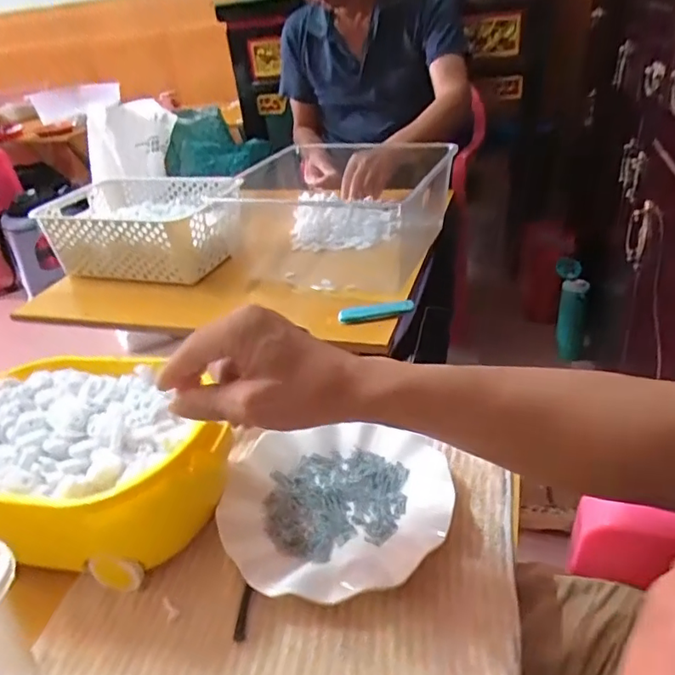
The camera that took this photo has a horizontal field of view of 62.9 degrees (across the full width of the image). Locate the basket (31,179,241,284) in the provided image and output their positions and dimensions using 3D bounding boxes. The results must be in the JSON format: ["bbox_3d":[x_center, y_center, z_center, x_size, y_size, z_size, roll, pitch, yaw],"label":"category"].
[{"bbox_3d":[-0.328,-0.187,0.945,0.332,0.115,0.206,5,31,19],"label":"basket"}]

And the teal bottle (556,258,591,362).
[{"bbox_3d":[0.599,-0.068,1.420,0.078,0.278,0.074,5,31,20],"label":"teal bottle"}]

